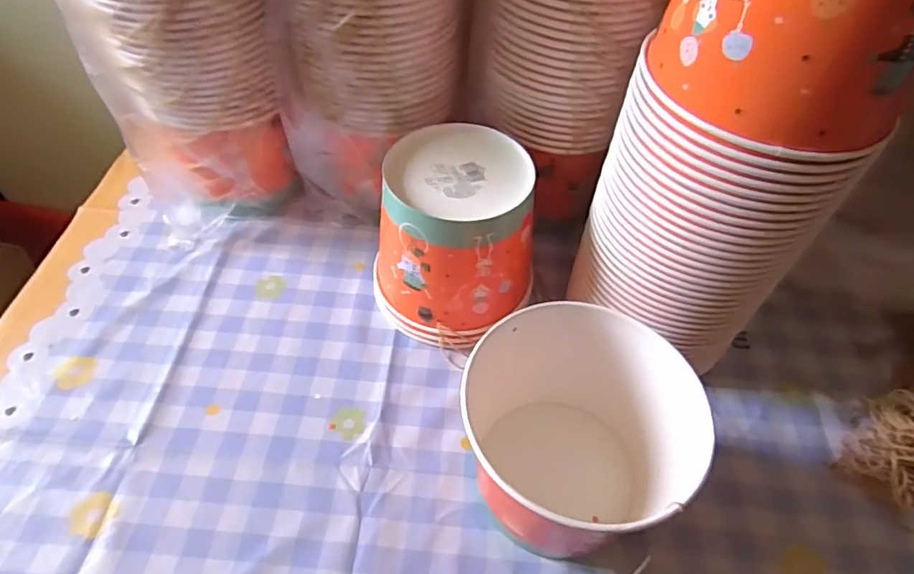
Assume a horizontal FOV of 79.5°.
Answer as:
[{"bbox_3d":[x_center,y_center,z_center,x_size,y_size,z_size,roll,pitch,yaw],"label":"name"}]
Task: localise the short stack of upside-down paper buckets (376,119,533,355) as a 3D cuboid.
[{"bbox_3d":[-0.001,-0.042,0.532,0.150,0.161,0.146,3,52,1],"label":"short stack of upside-down paper buckets"}]

